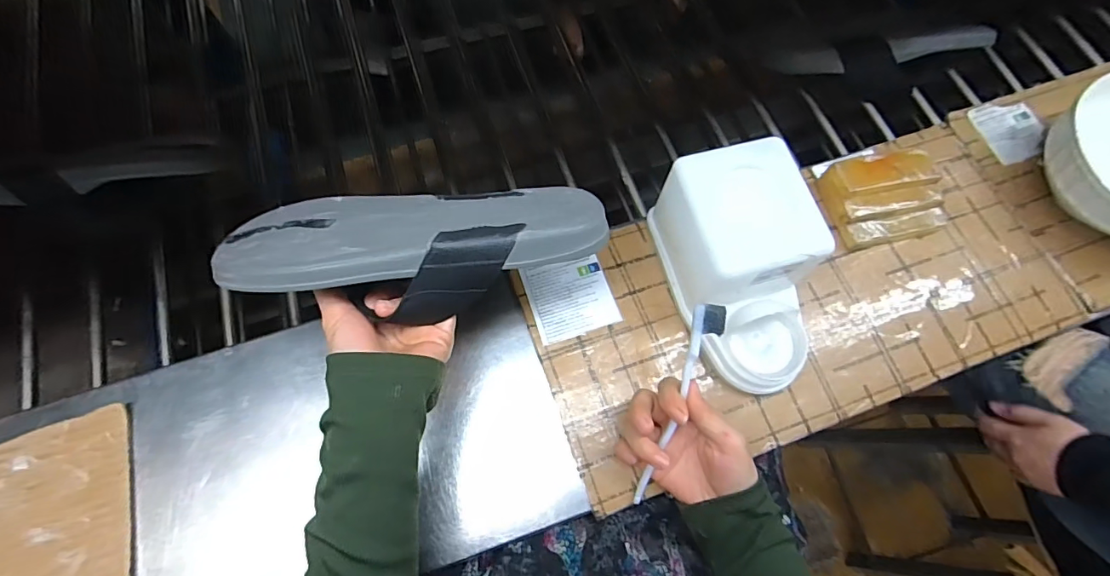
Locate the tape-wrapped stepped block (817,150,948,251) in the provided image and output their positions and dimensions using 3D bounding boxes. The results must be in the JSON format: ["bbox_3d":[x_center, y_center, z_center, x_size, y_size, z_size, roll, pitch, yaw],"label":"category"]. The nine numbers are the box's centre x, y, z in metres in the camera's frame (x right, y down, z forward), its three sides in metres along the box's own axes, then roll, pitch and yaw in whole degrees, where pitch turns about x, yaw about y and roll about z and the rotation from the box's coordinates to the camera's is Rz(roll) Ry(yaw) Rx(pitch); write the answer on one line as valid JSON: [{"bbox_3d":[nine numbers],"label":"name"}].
[{"bbox_3d":[0.323,-0.088,0.473,0.103,0.041,0.085,-9,71,-4],"label":"tape-wrapped stepped block"}]

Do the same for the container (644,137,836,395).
[{"bbox_3d":[0.161,-0.014,0.407,0.095,0.109,0.179,-14,71,-6],"label":"container"}]

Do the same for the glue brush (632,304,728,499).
[{"bbox_3d":[0.091,0.092,0.366,0.022,0.006,0.172,17,108,7],"label":"glue brush"}]

